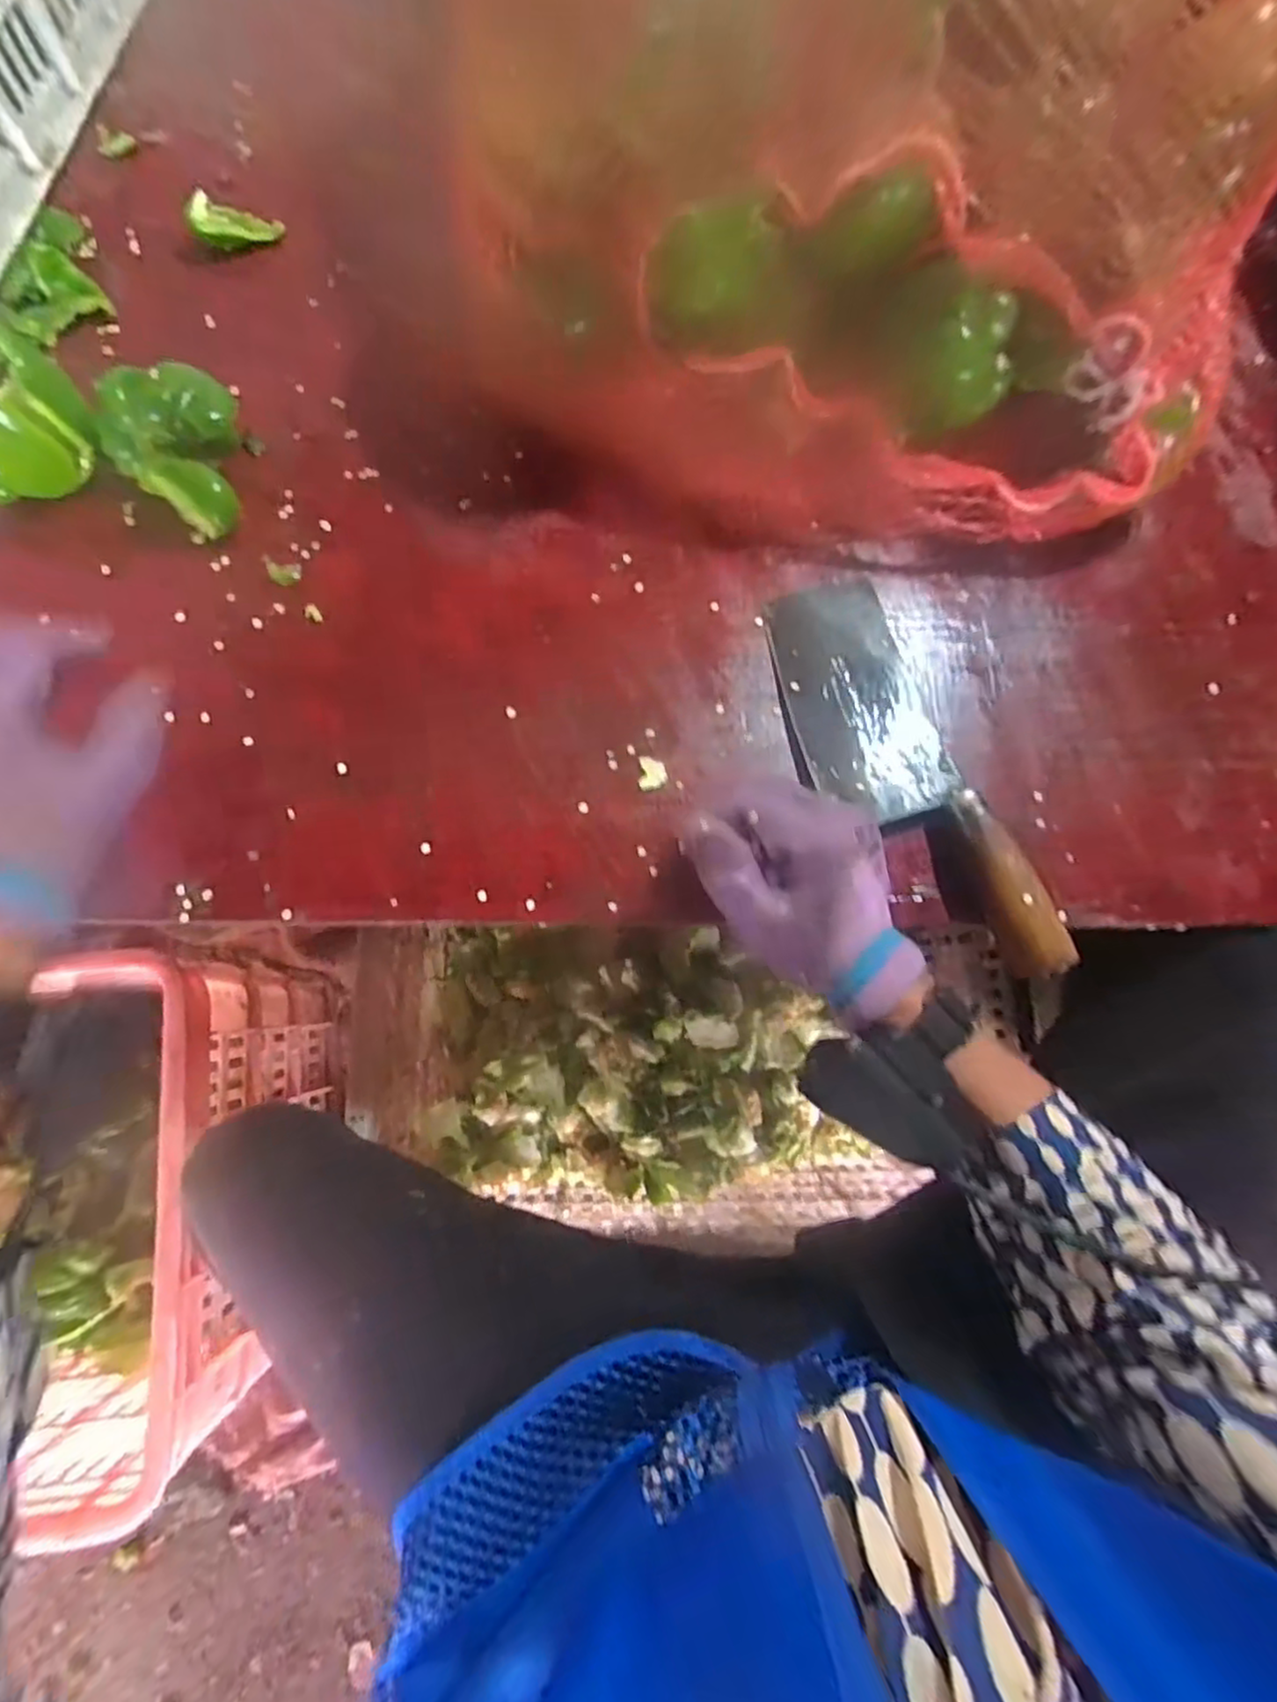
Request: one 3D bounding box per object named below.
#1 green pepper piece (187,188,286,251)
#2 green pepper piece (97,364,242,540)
[{"bbox_3d":[-0.260,-0.405,0.448,0.055,0.017,0.022,-12,74,-24],"label":"green pepper piece"},{"bbox_3d":[-0.250,-0.222,0.385,0.070,0.044,0.083,-35,78,-11],"label":"green pepper piece"}]

